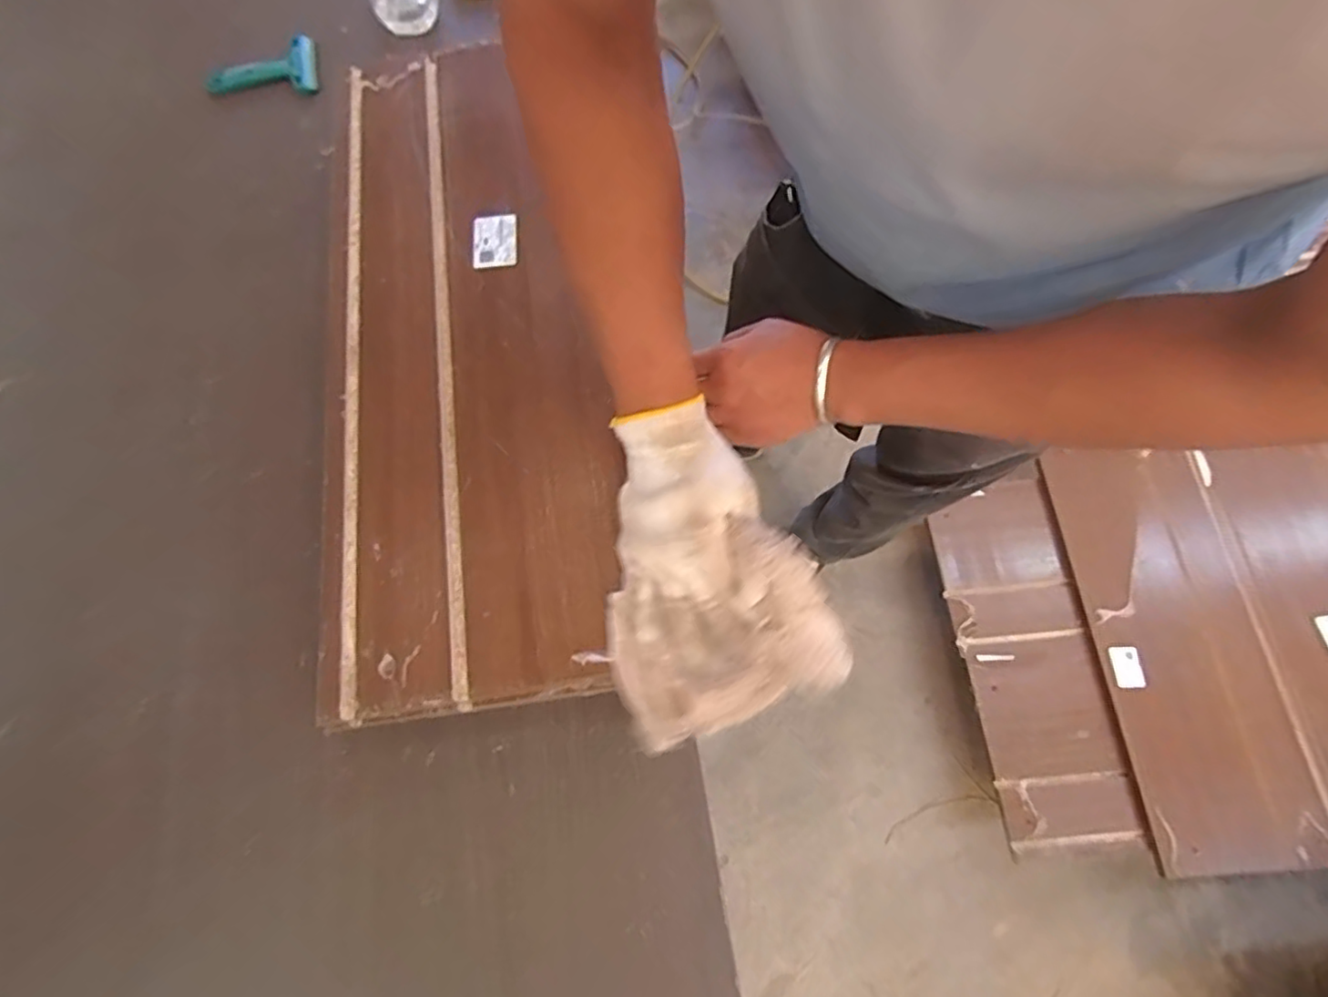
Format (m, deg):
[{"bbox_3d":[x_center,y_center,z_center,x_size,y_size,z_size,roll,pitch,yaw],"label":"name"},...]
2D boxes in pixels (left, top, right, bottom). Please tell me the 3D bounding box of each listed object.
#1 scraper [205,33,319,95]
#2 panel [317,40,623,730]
[{"bbox_3d":[-0.524,-0.563,0.845,0.131,0.023,0.099,-15,70,-3],"label":"scraper"},{"bbox_3d":[-0.183,-0.158,0.591,0.232,0.017,0.669,-8,70,-1],"label":"panel"}]

